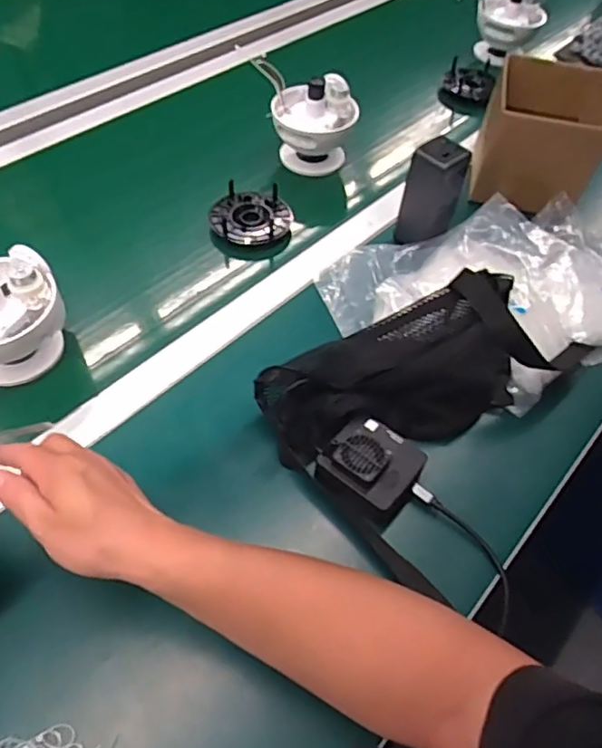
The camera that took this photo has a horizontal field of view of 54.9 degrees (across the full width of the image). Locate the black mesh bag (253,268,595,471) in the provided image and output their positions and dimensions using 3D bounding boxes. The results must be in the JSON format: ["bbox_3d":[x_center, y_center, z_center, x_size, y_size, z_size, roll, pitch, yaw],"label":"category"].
[{"bbox_3d":[0.107,-0.002,0.560,0.290,0.103,0.115,-18,56,-19],"label":"black mesh bag"}]

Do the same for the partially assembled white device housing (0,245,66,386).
[{"bbox_3d":[-0.304,-0.066,0.562,0.125,0.132,0.121,-32,62,-26],"label":"partially assembled white device housing"}]

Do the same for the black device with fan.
[{"bbox_3d":[0.065,0.080,0.525,0.076,0.051,0.073,35,56,22],"label":"black device with fan"}]

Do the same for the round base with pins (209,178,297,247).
[{"bbox_3d":[-0.064,-0.198,0.737,0.099,0.038,0.093,-3,51,-8],"label":"round base with pins"}]

